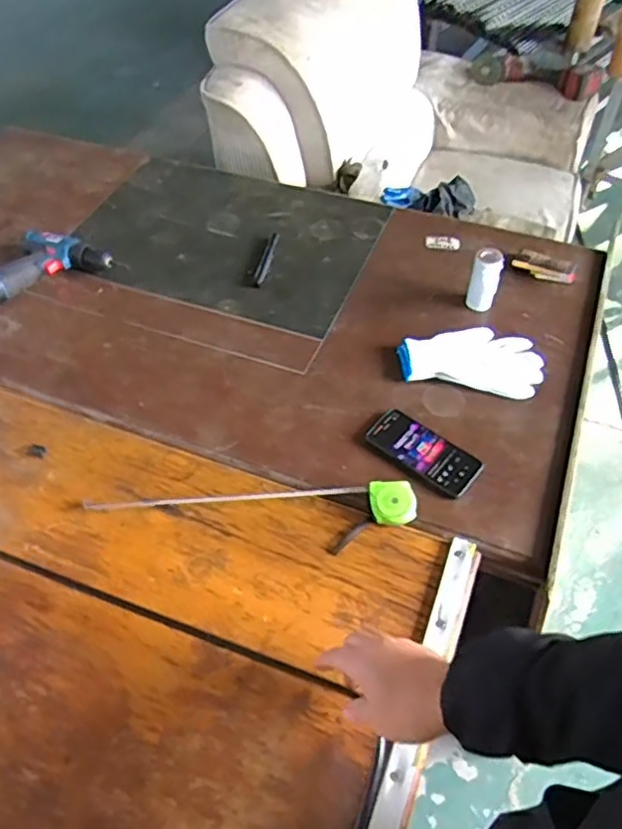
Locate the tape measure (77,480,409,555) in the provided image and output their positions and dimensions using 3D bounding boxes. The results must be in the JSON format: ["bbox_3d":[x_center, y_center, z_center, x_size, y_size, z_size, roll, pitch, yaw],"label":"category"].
[{"bbox_3d":[-0.082,0.126,0.824,0.434,0.042,0.090,-1,52,1],"label":"tape measure"}]

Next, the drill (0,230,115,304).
[{"bbox_3d":[-0.487,-0.273,1.147,0.233,0.052,0.150,-21,55,-15],"label":"drill"}]

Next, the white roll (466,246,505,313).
[{"bbox_3d":[0.293,-0.230,1.058,0.048,0.099,0.049,17,54,14],"label":"white roll"}]

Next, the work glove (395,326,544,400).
[{"bbox_3d":[0.249,-0.090,0.987,0.215,0.023,0.113,11,53,10],"label":"work glove"}]

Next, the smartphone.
[{"bbox_3d":[0.161,0.051,0.903,0.163,0.011,0.079,35,61,25],"label":"smartphone"}]

